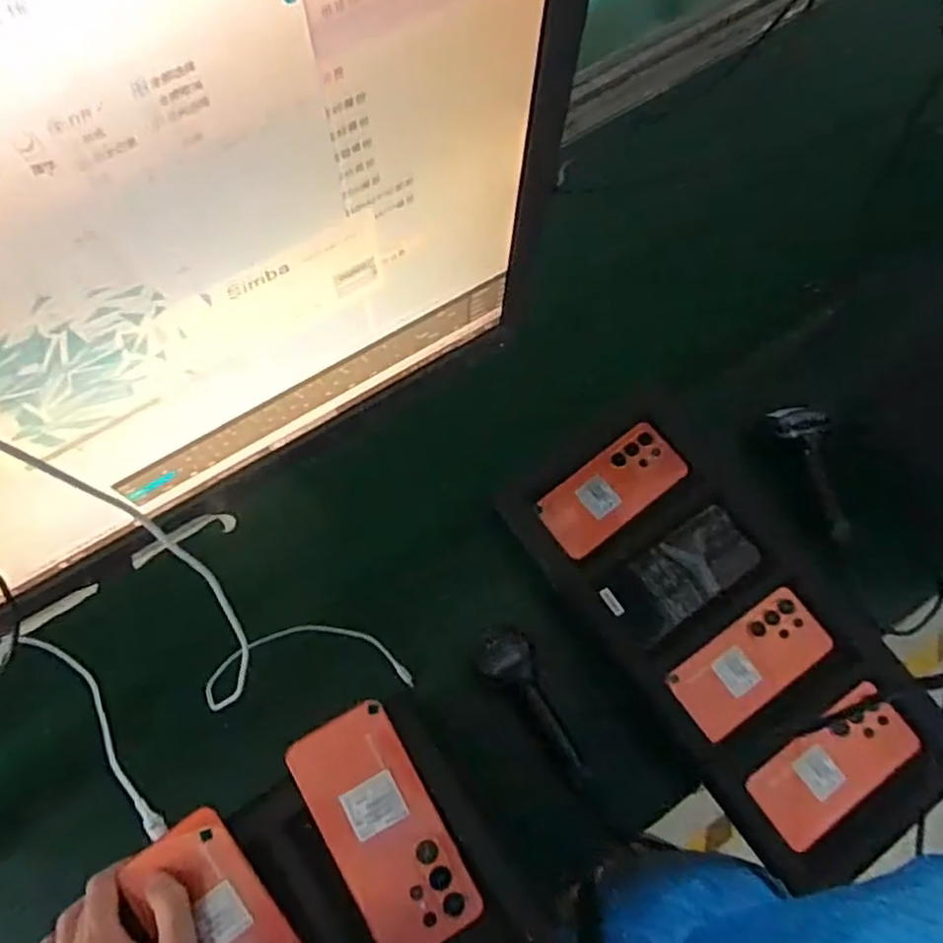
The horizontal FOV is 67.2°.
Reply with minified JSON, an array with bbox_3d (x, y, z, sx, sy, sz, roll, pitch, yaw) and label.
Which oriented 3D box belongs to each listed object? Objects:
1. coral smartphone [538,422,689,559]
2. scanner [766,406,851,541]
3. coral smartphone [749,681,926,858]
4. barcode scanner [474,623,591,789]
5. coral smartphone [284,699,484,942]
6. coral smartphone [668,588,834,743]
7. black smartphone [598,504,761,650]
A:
[{"bbox_3d":[0.154,0.020,0.781,0.165,0.010,0.077,-36,81,-11],"label":"coral smartphone"},{"bbox_3d":[0.398,0.000,0.820,0.054,0.040,0.163,-16,82,-5],"label":"scanner"},{"bbox_3d":[0.333,0.271,0.654,0.157,0.013,0.069,-38,55,-6],"label":"coral smartphone"},{"bbox_3d":[0.060,0.240,0.734,0.061,0.079,0.182,-26,70,-9],"label":"barcode scanner"},{"bbox_3d":[-0.063,0.256,0.510,0.079,0.004,0.166,-28,78,-11],"label":"coral smartphone"},{"bbox_3d":[0.276,0.188,0.701,0.166,0.013,0.073,-33,72,-11],"label":"coral smartphone"},{"bbox_3d":[0.218,0.105,0.739,0.170,0.012,0.080,-31,71,-11],"label":"black smartphone"}]

